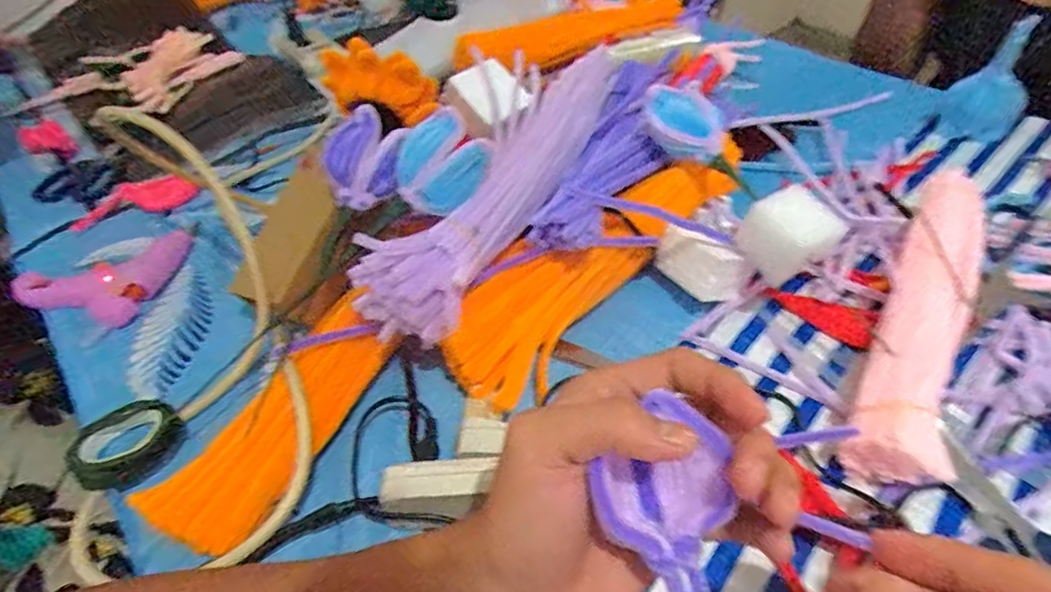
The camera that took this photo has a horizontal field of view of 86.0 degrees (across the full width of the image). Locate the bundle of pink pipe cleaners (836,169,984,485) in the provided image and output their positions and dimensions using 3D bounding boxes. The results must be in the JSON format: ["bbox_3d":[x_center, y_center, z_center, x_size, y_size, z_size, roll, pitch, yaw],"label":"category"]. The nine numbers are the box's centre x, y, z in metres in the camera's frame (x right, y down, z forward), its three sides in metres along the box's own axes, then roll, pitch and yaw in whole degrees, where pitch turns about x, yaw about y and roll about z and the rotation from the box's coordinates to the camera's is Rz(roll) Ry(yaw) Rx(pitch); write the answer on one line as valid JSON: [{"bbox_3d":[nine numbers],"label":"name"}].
[{"bbox_3d":[0.286,0.008,0.402,0.053,0.050,0.290,23,52,25],"label":"bundle of pink pipe cleaners"}]

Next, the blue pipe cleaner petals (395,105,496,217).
[{"bbox_3d":[-0.058,-0.091,0.388,0.062,0.051,0.038,-34,52,-25],"label":"blue pipe cleaner petals"}]

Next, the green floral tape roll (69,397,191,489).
[{"bbox_3d":[-0.258,0.098,0.368,0.058,0.024,0.051,-16,46,-10],"label":"green floral tape roll"}]

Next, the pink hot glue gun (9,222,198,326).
[{"bbox_3d":[-0.360,-0.025,0.501,0.111,0.026,0.111,11,47,15],"label":"pink hot glue gun"}]

